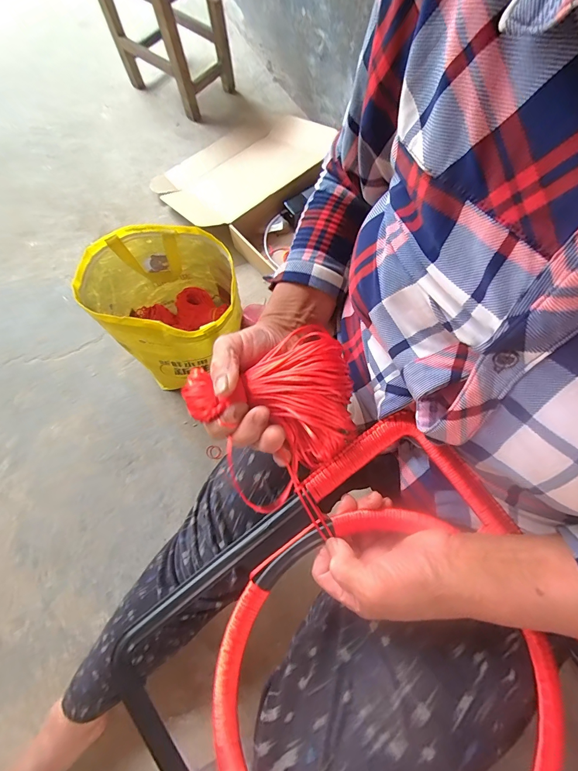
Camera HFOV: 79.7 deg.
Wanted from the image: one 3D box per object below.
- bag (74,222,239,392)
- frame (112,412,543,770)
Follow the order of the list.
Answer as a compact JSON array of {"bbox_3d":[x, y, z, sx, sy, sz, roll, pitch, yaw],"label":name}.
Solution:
[{"bbox_3d":[-0.223,-0.137,0.690,0.254,0.266,0.225,-10,73,-4],"label":"bag"},{"bbox_3d":[0.078,0.234,0.264,0.322,0.035,0.321,-36,76,-11],"label":"frame"}]

